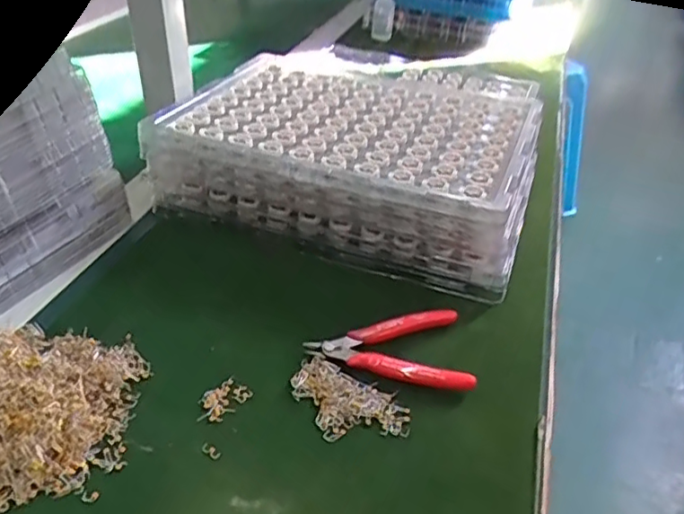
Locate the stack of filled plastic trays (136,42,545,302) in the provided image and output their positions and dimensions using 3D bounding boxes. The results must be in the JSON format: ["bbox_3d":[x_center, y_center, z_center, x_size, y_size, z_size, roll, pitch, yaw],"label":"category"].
[{"bbox_3d":[0.012,-0.101,0.647,0.348,0.093,0.250,13,36,15],"label":"stack of filled plastic trays"}]

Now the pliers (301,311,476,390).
[{"bbox_3d":[0.036,0.067,0.475,0.121,0.014,0.073,4,35,3],"label":"pliers"}]

